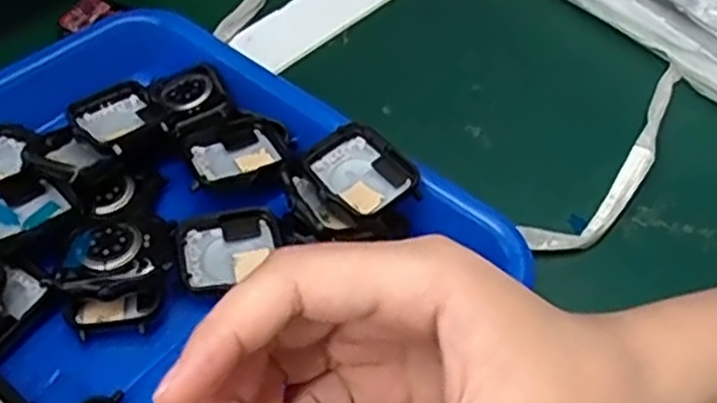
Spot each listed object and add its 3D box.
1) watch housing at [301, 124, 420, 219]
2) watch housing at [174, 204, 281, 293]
[{"bbox_3d":[0.000,-0.011,0.312,0.043,0.011,0.037,38,58,25],"label":"watch housing"},{"bbox_3d":[-0.052,0.019,0.306,0.042,0.010,0.032,-19,54,-18],"label":"watch housing"}]

